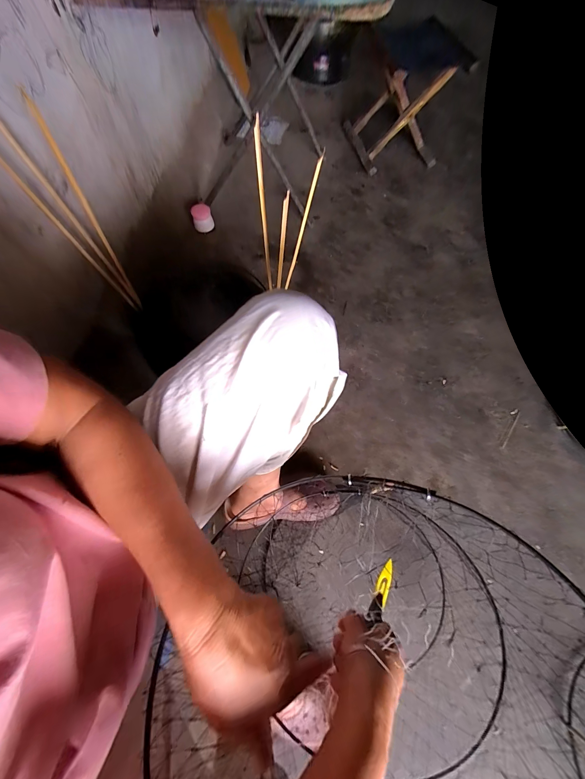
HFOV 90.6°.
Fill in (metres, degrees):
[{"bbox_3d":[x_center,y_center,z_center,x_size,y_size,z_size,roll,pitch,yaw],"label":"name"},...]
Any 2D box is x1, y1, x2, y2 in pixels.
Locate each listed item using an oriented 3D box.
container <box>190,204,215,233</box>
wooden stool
[{"bbox_3d":[-0.288,-0.552,0.928,0.062,0.068,0.049,-13,70,-6],"label":"container"},{"bbox_3d":[0.378,-1.013,1.028,0.291,0.284,0.308,-13,71,-5],"label":"wooden stool"}]

